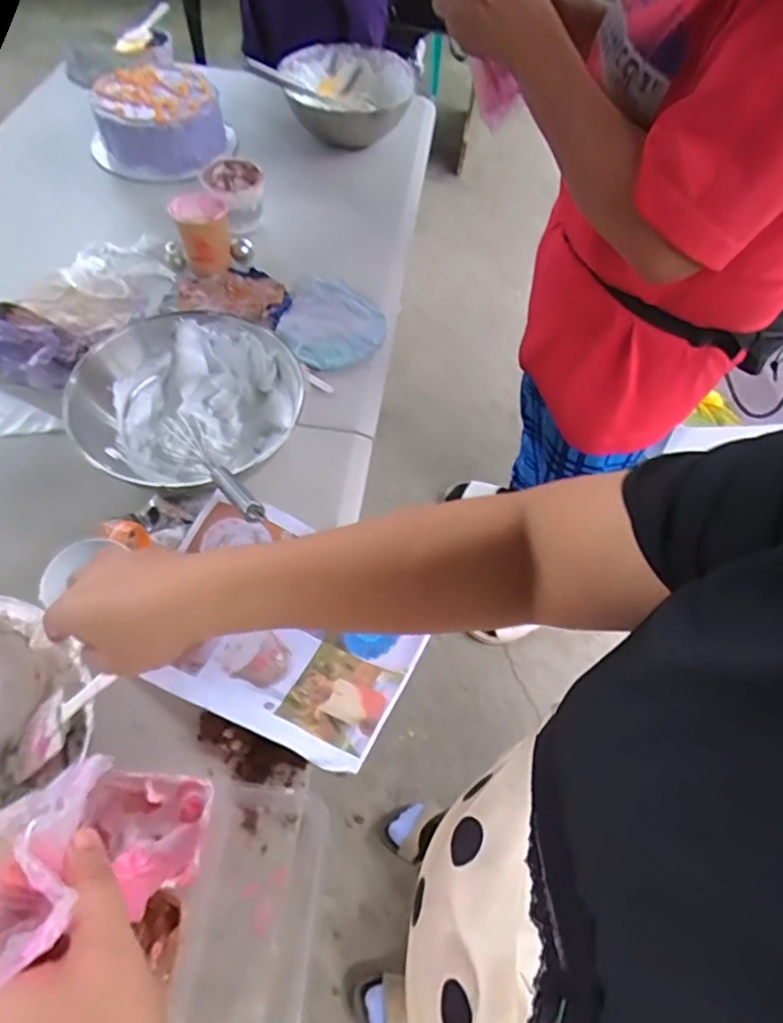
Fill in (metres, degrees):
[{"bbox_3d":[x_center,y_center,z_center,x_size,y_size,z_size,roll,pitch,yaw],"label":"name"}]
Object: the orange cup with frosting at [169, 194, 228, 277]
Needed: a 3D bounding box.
[{"bbox_3d":[-0.265,-0.397,0.875,0.076,0.077,0.085,-16,59,-8],"label":"orange cup with frosting"}]

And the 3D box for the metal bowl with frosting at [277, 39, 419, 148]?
[{"bbox_3d":[-0.071,-0.774,1.125,0.230,0.093,0.198,3,59,4],"label":"metal bowl with frosting"}]

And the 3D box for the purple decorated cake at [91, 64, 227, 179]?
[{"bbox_3d":[-0.399,-0.673,1.053,0.208,0.092,0.202,-16,59,-8],"label":"purple decorated cake"}]

